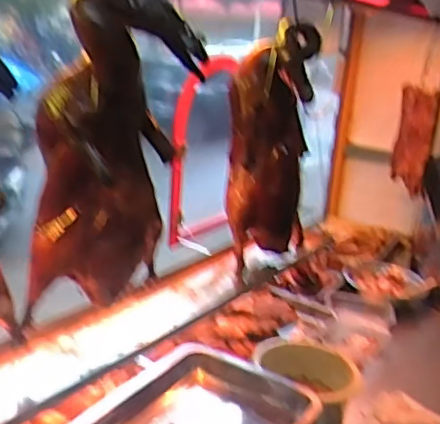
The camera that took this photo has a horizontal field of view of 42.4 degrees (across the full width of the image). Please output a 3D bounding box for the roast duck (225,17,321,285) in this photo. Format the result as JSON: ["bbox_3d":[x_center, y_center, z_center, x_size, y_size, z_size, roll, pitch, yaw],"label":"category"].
[{"bbox_3d":[0.080,-0.110,0.921,0.133,0.365,0.168,8,18,7],"label":"roast duck"}]

